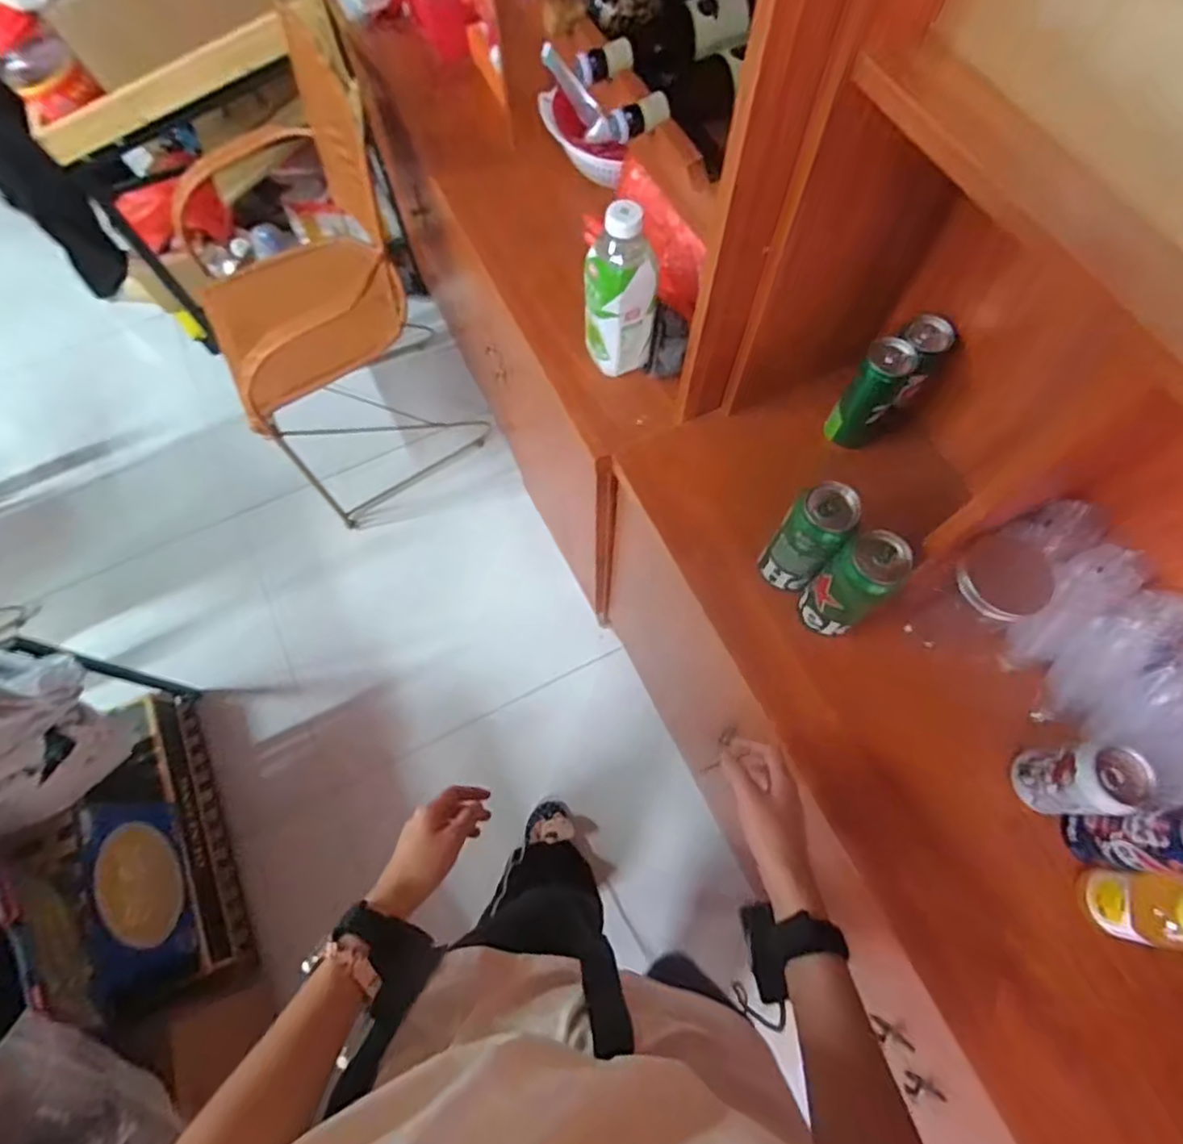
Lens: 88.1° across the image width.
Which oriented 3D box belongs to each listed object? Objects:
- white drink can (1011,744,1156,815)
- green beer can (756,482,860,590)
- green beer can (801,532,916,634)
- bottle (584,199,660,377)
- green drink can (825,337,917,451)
[{"bbox_3d":[0.464,0.199,0.584,0.051,0.111,0.059,-4,69,-1],"label":"white drink can"},{"bbox_3d":[0.226,-0.033,0.646,0.061,0.145,0.057,0,69,0],"label":"green beer can"},{"bbox_3d":[0.266,0.021,0.638,0.061,0.173,0.062,0,69,0],"label":"green beer can"},{"bbox_3d":[0.037,-0.328,0.740,0.073,0.219,0.065,-26,71,-9],"label":"bottle"},{"bbox_3d":[0.329,-0.208,0.724,0.057,0.132,0.058,0,69,0],"label":"green drink can"}]

